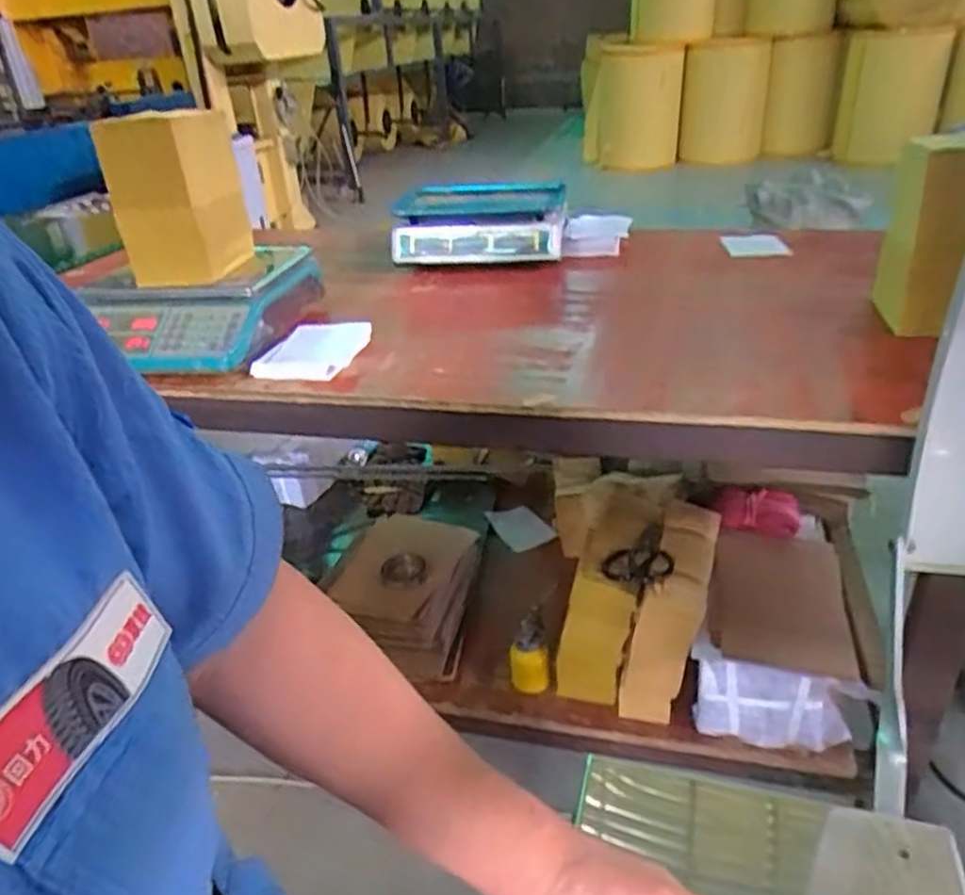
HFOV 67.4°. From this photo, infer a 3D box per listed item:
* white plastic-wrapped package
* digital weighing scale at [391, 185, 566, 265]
[{"bbox_3d":[0.391,0.347,0.979,0.192,0.137,0.030,5,32,16],"label":"white plastic-wrapped package"},{"bbox_3d":[-0.007,-0.419,1.356,0.313,0.100,0.200,-1,30,5],"label":"digital weighing scale"}]

